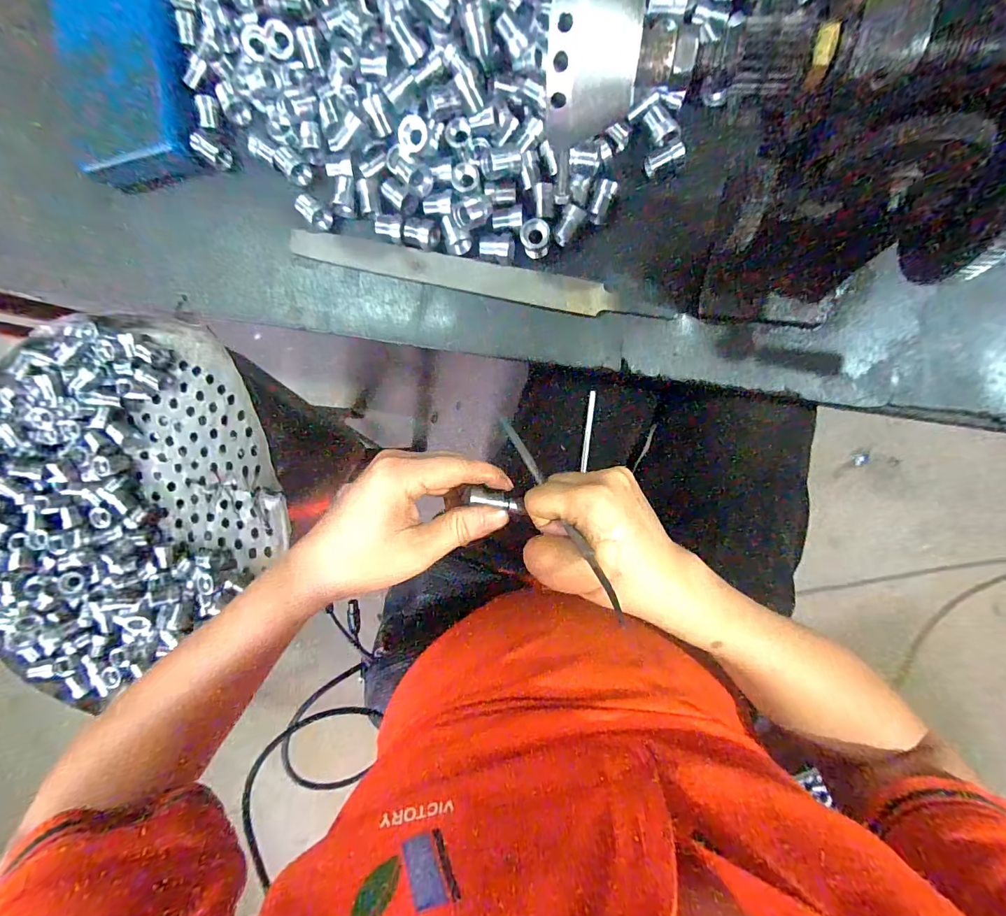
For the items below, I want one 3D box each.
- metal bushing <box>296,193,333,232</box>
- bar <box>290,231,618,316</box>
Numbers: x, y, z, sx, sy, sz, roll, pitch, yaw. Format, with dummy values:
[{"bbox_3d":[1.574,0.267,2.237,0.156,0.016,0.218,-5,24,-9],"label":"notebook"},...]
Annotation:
[{"bbox_3d":[-0.146,-0.190,0.332,0.025,0.015,0.016,44,97,5],"label":"metal bushing"},{"bbox_3d":[-0.044,-0.145,0.330,0.255,0.008,0.024,15,94,7],"label":"bar"}]

